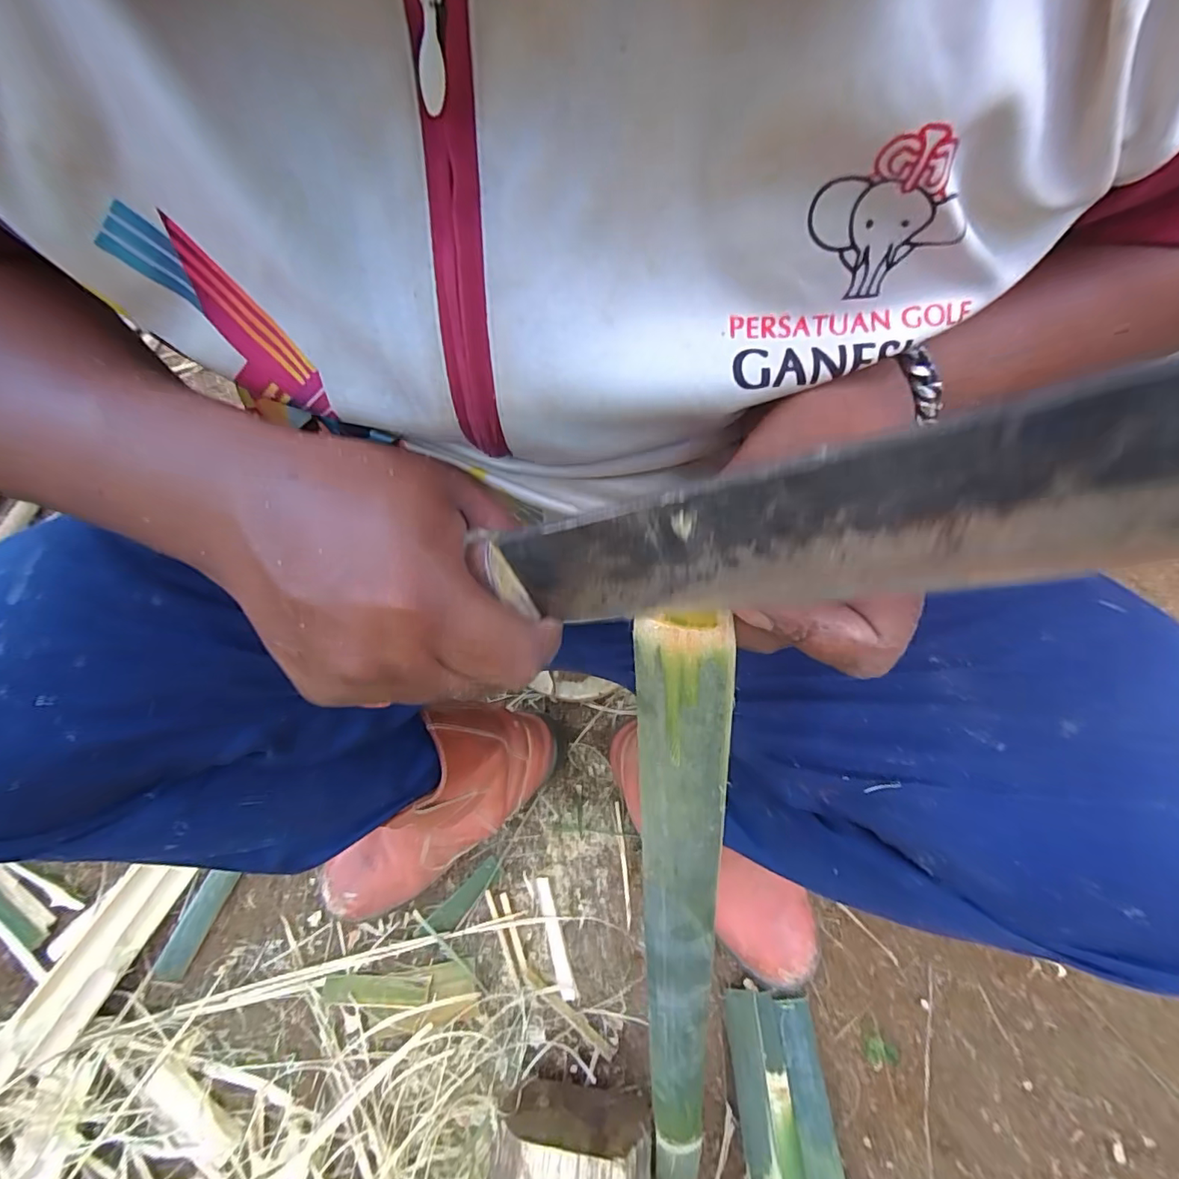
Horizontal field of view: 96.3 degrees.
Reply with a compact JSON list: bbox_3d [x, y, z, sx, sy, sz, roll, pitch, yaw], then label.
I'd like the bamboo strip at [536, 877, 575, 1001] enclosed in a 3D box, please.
[{"bbox_3d":[-0.037,0.372,0.565,0.014,0.004,0.114,-15,69,-6],"label":"bamboo strip"}]

